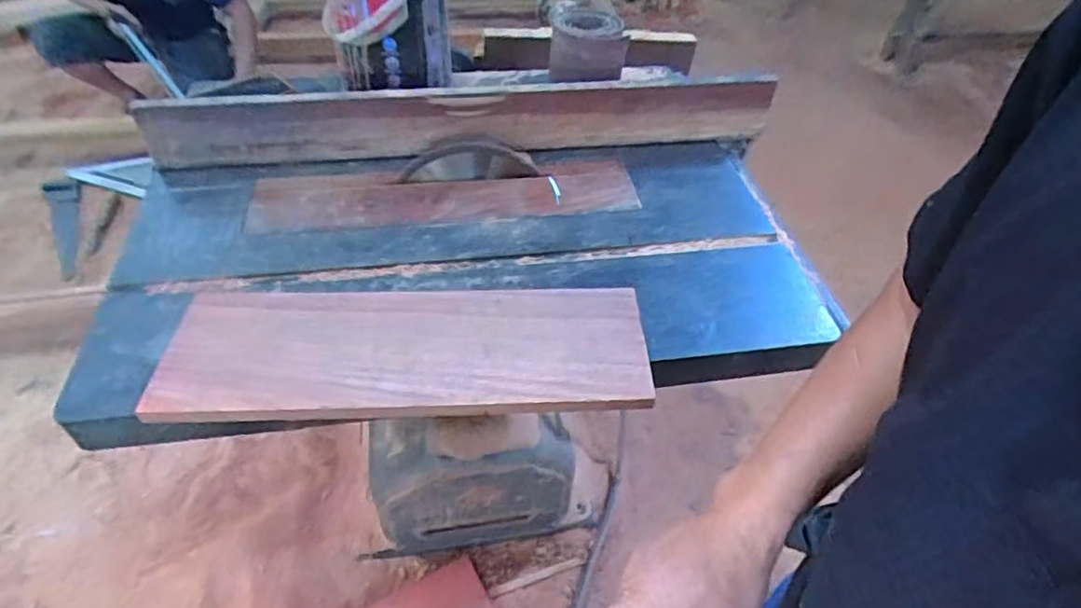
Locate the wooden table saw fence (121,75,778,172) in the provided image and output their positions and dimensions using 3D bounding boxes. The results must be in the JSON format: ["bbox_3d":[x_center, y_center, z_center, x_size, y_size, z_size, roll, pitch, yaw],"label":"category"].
[{"bbox_3d":[-0.092,-0.274,0.914,0.888,0.110,0.052,-6,43,-11],"label":"wooden table saw fence"}]

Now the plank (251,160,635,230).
[{"bbox_3d":[-0.122,-0.149,0.866,0.517,0.022,0.117,-4,46,-10],"label":"plank"}]

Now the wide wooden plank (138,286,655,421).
[{"bbox_3d":[-0.130,0.041,0.654,0.473,0.027,0.167,0,45,-6],"label":"wide wooden plank"}]

